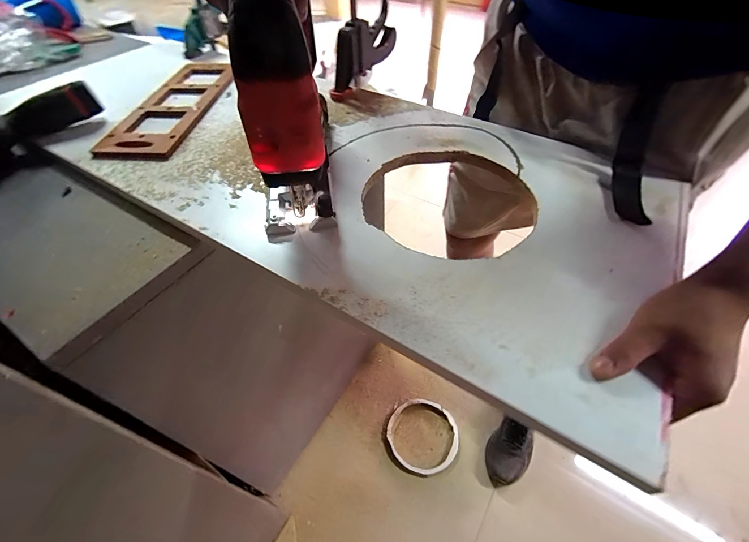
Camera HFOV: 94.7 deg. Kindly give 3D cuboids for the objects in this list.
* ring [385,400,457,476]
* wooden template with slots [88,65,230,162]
[{"bbox_3d":[0.138,0.463,0.985,0.200,0.009,0.195,-1,50,1],"label":"ring"},{"bbox_3d":[-0.325,-0.279,0.565,0.114,0.011,0.313,3,50,5],"label":"wooden template with slots"}]

